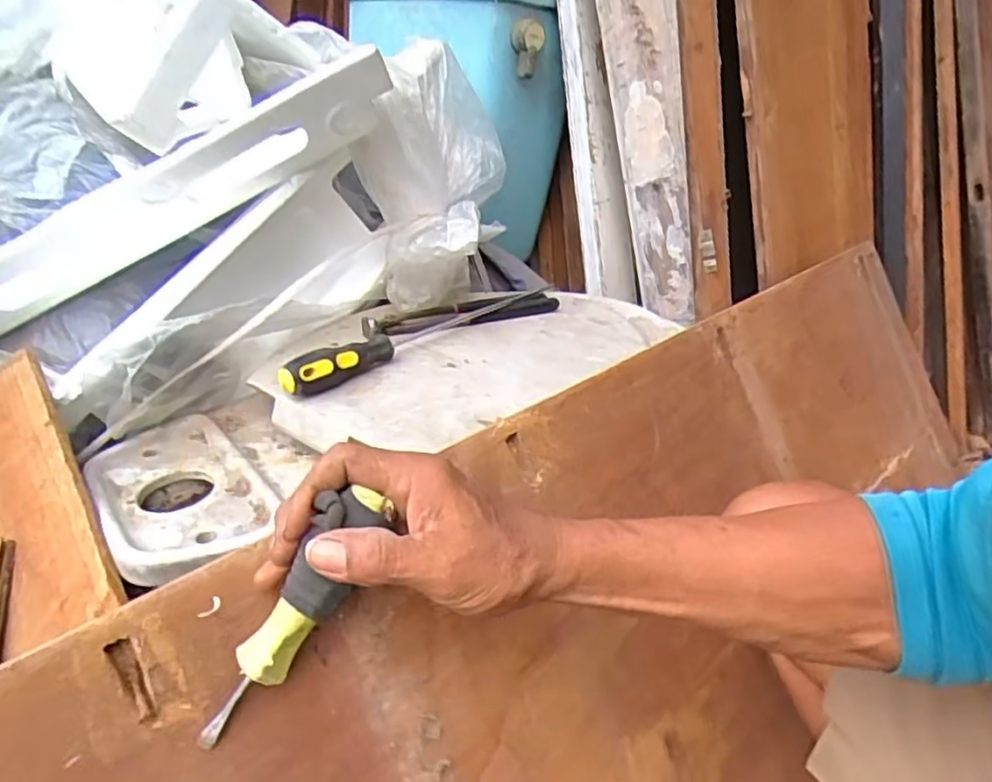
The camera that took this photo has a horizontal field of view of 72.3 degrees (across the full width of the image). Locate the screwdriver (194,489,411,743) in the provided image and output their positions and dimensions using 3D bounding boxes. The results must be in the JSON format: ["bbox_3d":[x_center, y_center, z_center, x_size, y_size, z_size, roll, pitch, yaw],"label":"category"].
[{"bbox_3d":[-0.098,0.111,0.334,0.027,0.138,0.032,26,-8,41],"label":"screwdriver"}]

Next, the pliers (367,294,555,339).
[{"bbox_3d":[-0.031,-0.078,0.704,0.215,0.021,0.033,-13,29,-29],"label":"pliers"}]

